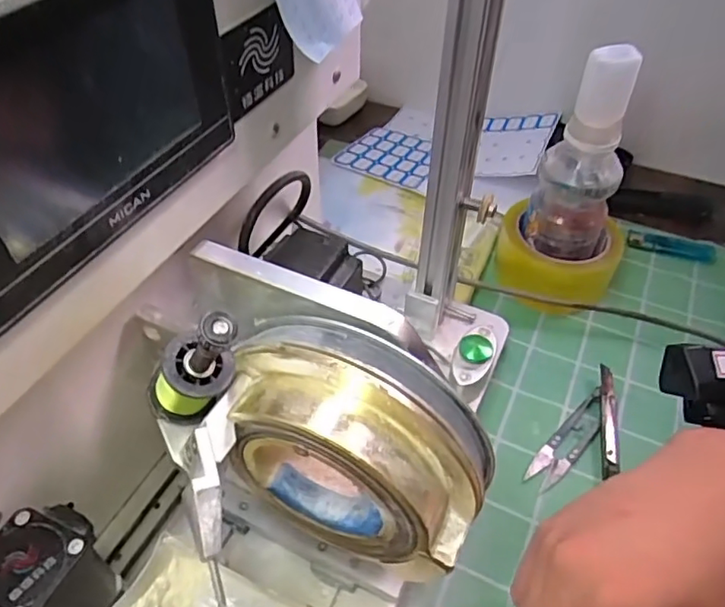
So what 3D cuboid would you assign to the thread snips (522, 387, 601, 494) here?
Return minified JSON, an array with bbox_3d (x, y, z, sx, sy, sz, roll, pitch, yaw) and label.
[{"bbox_3d":[0.150,0.097,0.419,0.022,0.012,0.093,37,56,28],"label":"thread snips"}]

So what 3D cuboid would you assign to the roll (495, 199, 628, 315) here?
[{"bbox_3d":[0.170,-0.037,0.510,0.100,0.055,0.084,10,47,8],"label":"roll"}]

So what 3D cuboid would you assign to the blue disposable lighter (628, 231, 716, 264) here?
[{"bbox_3d":[0.300,-0.056,0.566,0.082,0.007,0.023,13,48,10],"label":"blue disposable lighter"}]

